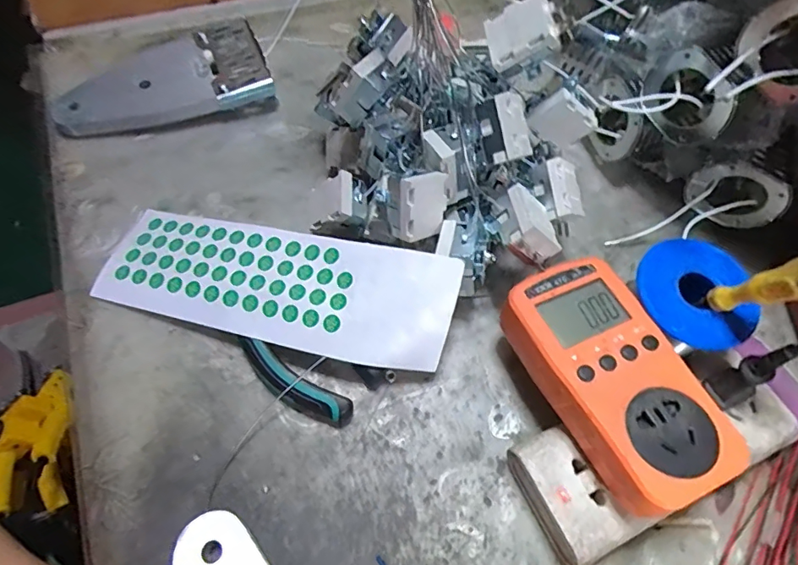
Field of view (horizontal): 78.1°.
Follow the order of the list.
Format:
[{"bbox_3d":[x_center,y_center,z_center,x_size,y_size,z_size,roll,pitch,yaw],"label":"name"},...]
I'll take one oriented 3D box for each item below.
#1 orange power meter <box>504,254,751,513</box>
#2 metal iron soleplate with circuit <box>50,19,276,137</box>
[{"bbox_3d":[0.110,0.048,0.258,0.068,0.033,0.125,-23,67,-14],"label":"orange power meter"},{"bbox_3d":[-0.178,-0.149,0.377,0.151,0.029,0.079,-27,68,-16],"label":"metal iron soleplate with circuit"}]

